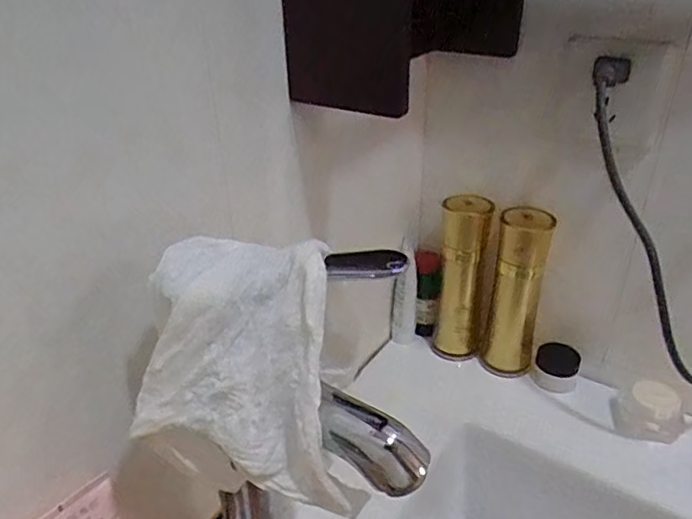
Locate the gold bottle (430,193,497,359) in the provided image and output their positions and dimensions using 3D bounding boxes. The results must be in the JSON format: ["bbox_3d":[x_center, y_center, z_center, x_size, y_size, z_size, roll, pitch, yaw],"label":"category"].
[{"bbox_3d":[0.126,0.022,0.626,0.053,0.179,0.044,6,32,12],"label":"gold bottle"}]

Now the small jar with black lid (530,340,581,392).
[{"bbox_3d":[0.224,0.114,0.615,0.044,0.031,0.048,-1,31,1],"label":"small jar with black lid"}]

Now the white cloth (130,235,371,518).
[{"bbox_3d":[-0.050,0.059,0.295,0.105,0.136,0.036,1,1,-2],"label":"white cloth"}]

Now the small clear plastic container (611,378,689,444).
[{"bbox_3d":[0.295,0.143,0.563,0.060,0.046,0.055,9,32,17],"label":"small clear plastic container"}]

